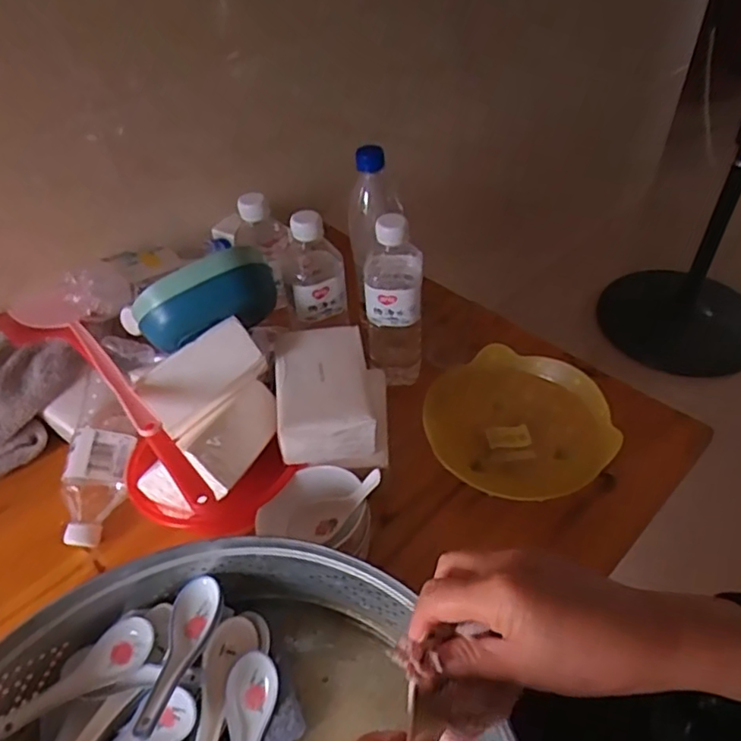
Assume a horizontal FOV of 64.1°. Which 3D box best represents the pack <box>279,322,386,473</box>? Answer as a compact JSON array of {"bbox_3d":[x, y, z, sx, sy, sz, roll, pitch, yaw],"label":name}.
[{"bbox_3d":[-0.037,0.023,0.589,0.104,0.070,0.133,-7,46,-2],"label":"pack"}]

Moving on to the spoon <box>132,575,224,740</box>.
[{"bbox_3d":[-0.145,0.210,0.440,0.038,0.026,0.116,3,33,8],"label":"spoon"}]

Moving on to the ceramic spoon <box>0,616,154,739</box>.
[{"bbox_3d":[-0.228,0.233,0.457,0.122,0.025,0.041,-23,49,-16],"label":"ceramic spoon"}]

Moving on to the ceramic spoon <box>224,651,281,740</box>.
[{"bbox_3d":[-0.093,0.280,0.441,0.037,0.025,0.122,1,63,6],"label":"ceramic spoon"}]

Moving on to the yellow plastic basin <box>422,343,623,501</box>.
[{"bbox_3d":[0.149,0.054,0.604,0.175,0.044,0.170,-2,46,2],"label":"yellow plastic basin"}]

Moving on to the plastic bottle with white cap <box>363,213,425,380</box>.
[{"bbox_3d":[0.026,-0.076,0.645,0.058,0.213,0.069,0,46,5],"label":"plastic bottle with white cap"}]

